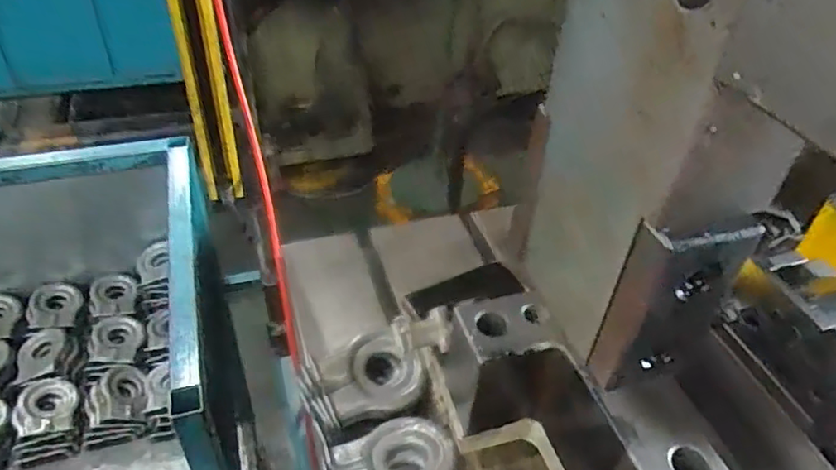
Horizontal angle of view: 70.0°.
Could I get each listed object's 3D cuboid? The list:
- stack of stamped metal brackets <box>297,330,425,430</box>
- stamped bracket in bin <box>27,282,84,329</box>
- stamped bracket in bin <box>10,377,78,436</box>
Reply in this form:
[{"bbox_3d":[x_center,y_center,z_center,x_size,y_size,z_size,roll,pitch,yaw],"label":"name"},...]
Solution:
[{"bbox_3d":[-0.064,0.161,0.661,0.128,0.057,0.088,-8,43,-14],"label":"stack of stamped metal brackets"},{"bbox_3d":[-0.767,0.149,1.260,0.093,0.026,0.120,-7,42,-13],"label":"stamped bracket in bin"},{"bbox_3d":[-0.683,0.314,1.089,0.099,0.028,0.122,-11,44,-17],"label":"stamped bracket in bin"}]

